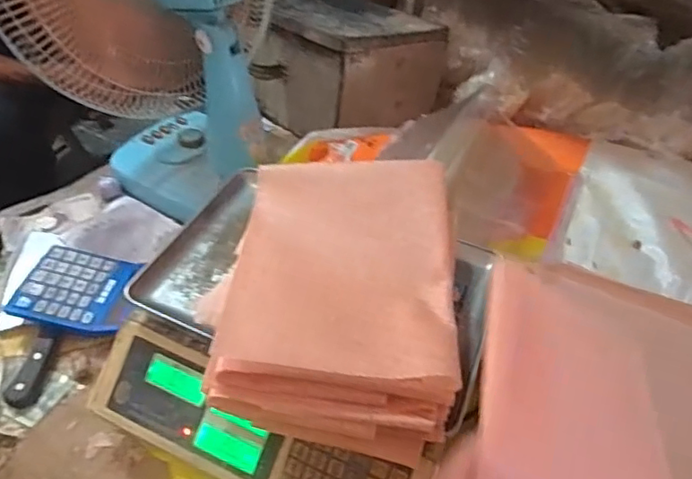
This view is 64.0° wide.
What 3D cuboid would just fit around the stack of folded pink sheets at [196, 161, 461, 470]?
[{"bbox_3d":[-0.003,0.041,0.504,0.205,0.075,0.270,8,45,5],"label":"stack of folded pink sheets"}]

